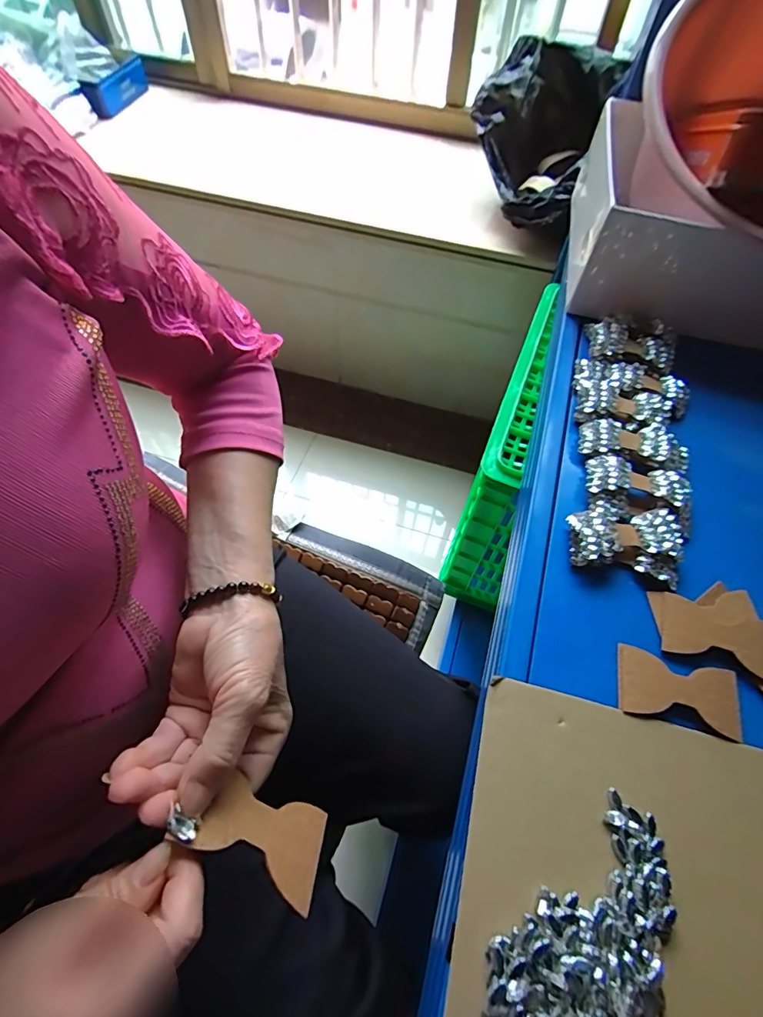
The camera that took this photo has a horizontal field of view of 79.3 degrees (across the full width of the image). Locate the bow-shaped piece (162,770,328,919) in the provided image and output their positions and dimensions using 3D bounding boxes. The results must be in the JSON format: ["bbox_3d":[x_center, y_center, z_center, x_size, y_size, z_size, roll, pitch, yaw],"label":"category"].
[{"bbox_3d":[-0.063,0.159,0.231,0.080,0.004,0.046,39,20,-12],"label":"bow-shaped piece"}]

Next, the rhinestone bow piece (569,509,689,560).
[{"bbox_3d":[0.204,0.021,0.380,0.088,0.014,0.042,0,59,-2],"label":"rhinestone bow piece"}]

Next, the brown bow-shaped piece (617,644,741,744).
[{"bbox_3d":[0.213,0.130,0.328,0.083,0.004,0.046,14,59,6],"label":"brown bow-shaped piece"}]

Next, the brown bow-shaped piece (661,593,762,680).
[{"bbox_3d":[0.256,0.096,0.348,0.080,0.005,0.046,17,59,8],"label":"brown bow-shaped piece"}]

